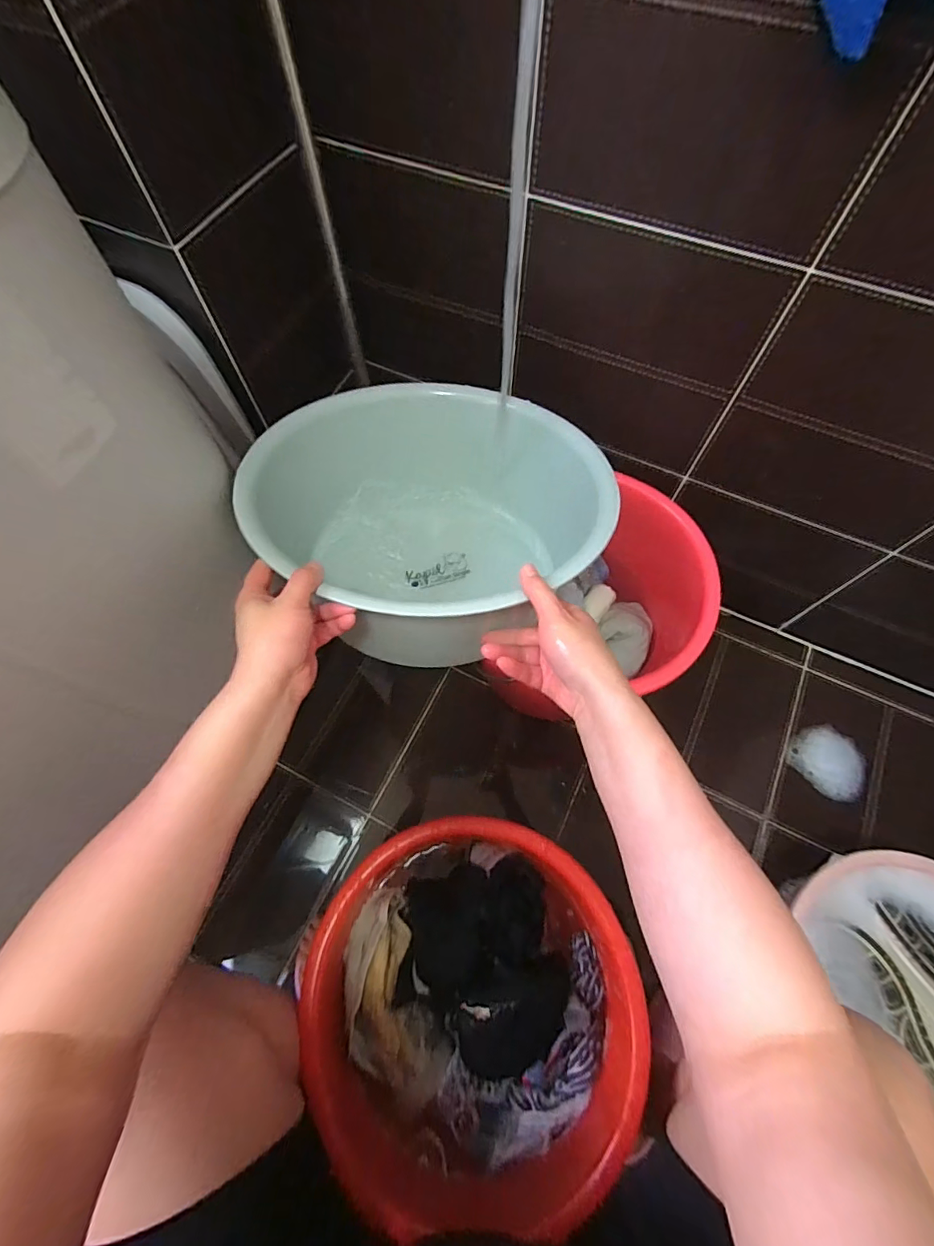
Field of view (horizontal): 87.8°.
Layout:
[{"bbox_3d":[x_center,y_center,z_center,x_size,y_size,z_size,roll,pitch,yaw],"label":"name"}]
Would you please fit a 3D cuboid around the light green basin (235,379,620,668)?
[{"bbox_3d":[-0.040,-0.133,0.573,0.380,0.182,0.376,17,59,5],"label":"light green basin"}]

